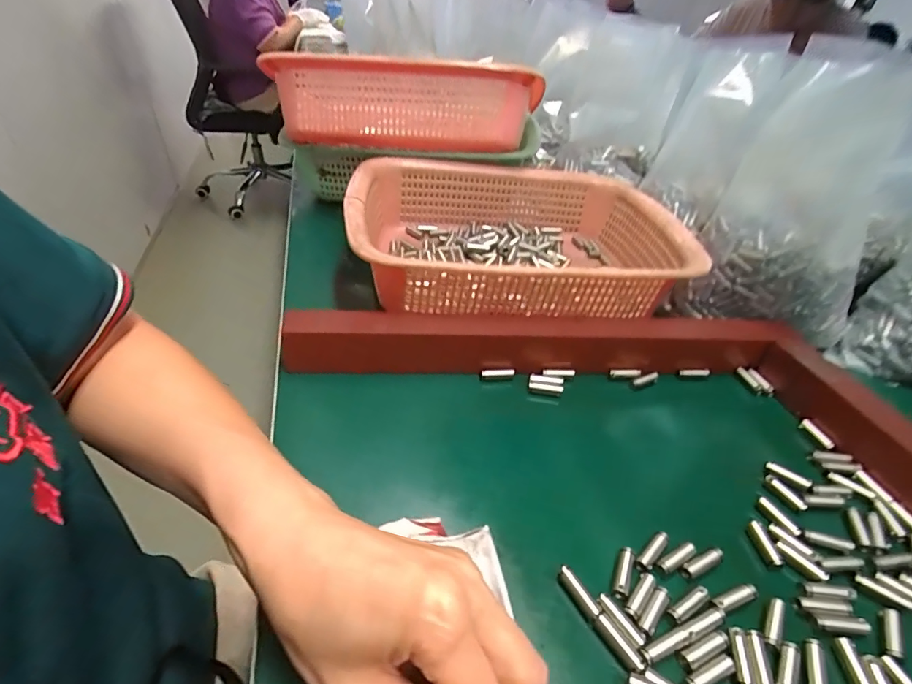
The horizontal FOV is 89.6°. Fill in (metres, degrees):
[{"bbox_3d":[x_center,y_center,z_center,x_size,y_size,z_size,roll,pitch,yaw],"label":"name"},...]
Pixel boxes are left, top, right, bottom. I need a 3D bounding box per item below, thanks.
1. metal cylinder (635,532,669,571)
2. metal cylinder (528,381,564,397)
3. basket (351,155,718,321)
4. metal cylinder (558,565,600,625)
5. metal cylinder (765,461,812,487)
[{"bbox_3d":[0.104,0.110,0.242,0.027,0.004,0.006,-29,50,-34],"label":"metal cylinder"},{"bbox_3d":[0.066,0.034,0.339,0.025,0.006,0.008,11,40,8],"label":"metal cylinder"},{"bbox_3d":[0.055,-0.097,0.427,0.294,0.070,0.225,-1,40,-8],"label":"basket"},{"bbox_3d":[0.059,0.122,0.222,0.006,0.007,0.025,-20,46,-28],"label":"metal cylinder"},{"bbox_3d":[0.210,0.084,0.290,0.025,0.004,0.006,27,44,25],"label":"metal cylinder"}]

